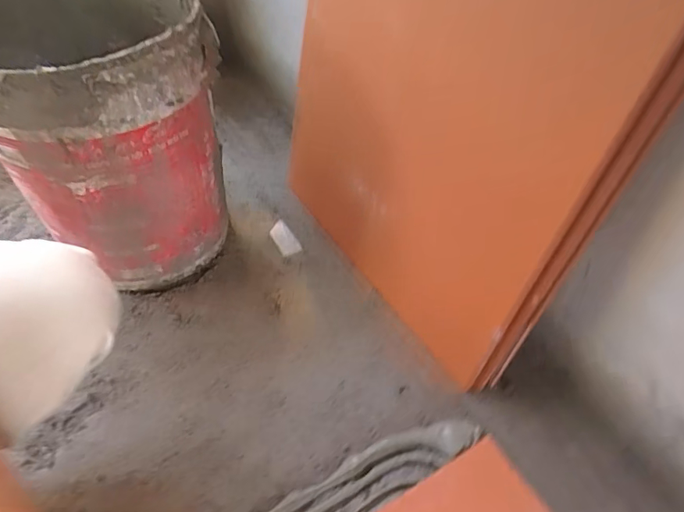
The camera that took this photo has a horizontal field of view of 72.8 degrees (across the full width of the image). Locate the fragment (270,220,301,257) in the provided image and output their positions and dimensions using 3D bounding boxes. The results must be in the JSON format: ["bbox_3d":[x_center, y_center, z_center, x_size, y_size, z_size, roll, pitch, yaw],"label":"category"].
[{"bbox_3d":[-0.097,-0.029,0.774,0.034,0.005,0.083,-21,51,-21],"label":"fragment"}]

